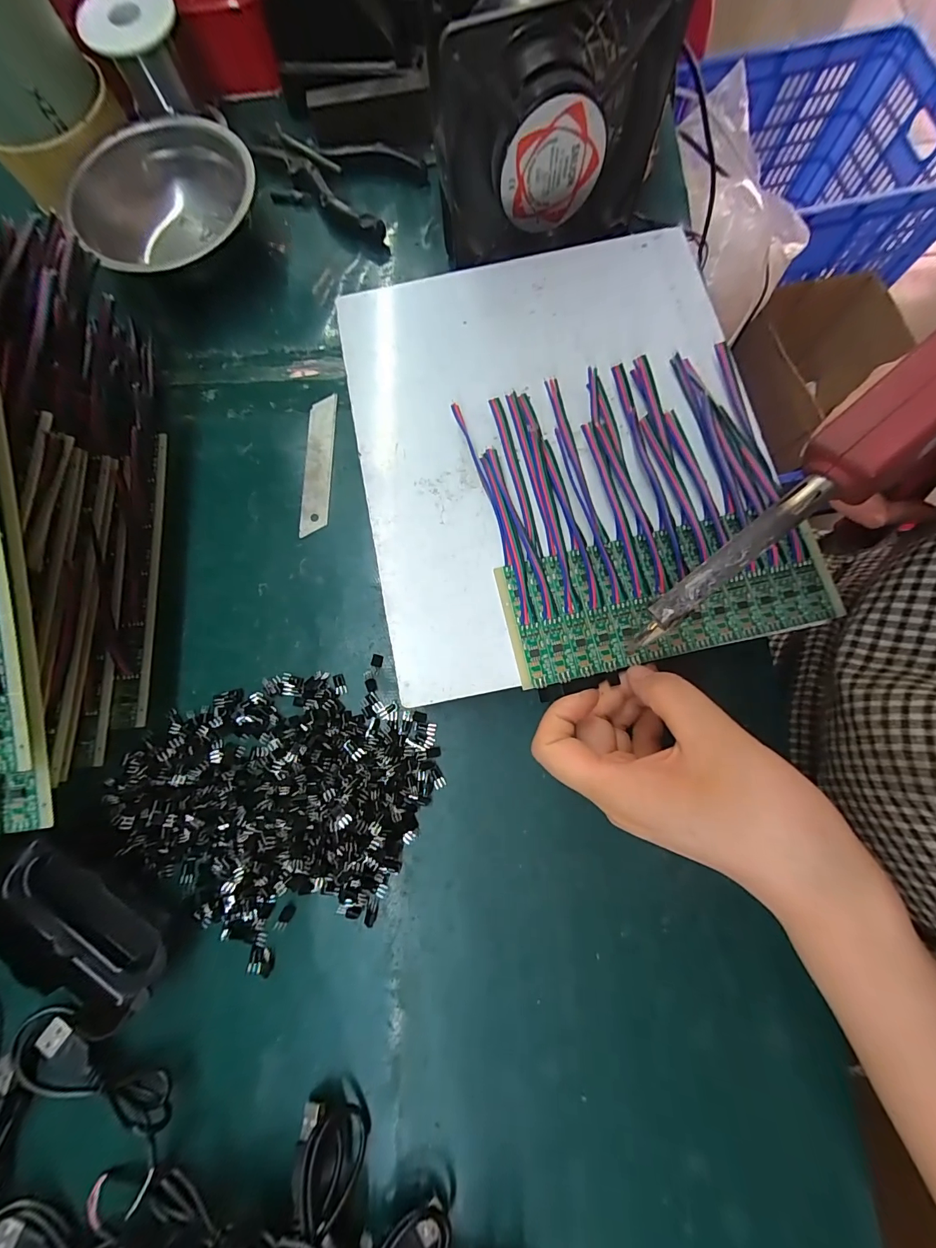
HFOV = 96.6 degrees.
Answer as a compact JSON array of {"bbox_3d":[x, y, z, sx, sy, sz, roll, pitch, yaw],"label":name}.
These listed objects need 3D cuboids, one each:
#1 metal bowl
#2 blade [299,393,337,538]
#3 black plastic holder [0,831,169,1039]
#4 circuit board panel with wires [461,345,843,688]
[{"bbox_3d":[-0.212,-0.296,0.297,0.119,0.042,0.119,0,78,2],"label":"metal bowl"},{"bbox_3d":[-0.099,-0.106,0.275,0.018,0.004,0.097,1,78,2],"label":"blade"},{"bbox_3d":[-0.206,0.151,0.213,0.117,0.018,0.047,27,80,7],"label":"black plastic holder"},{"bbox_3d":[0.090,-0.062,0.222,0.159,0.014,0.158,-12,78,-2],"label":"circuit board panel with wires"}]

